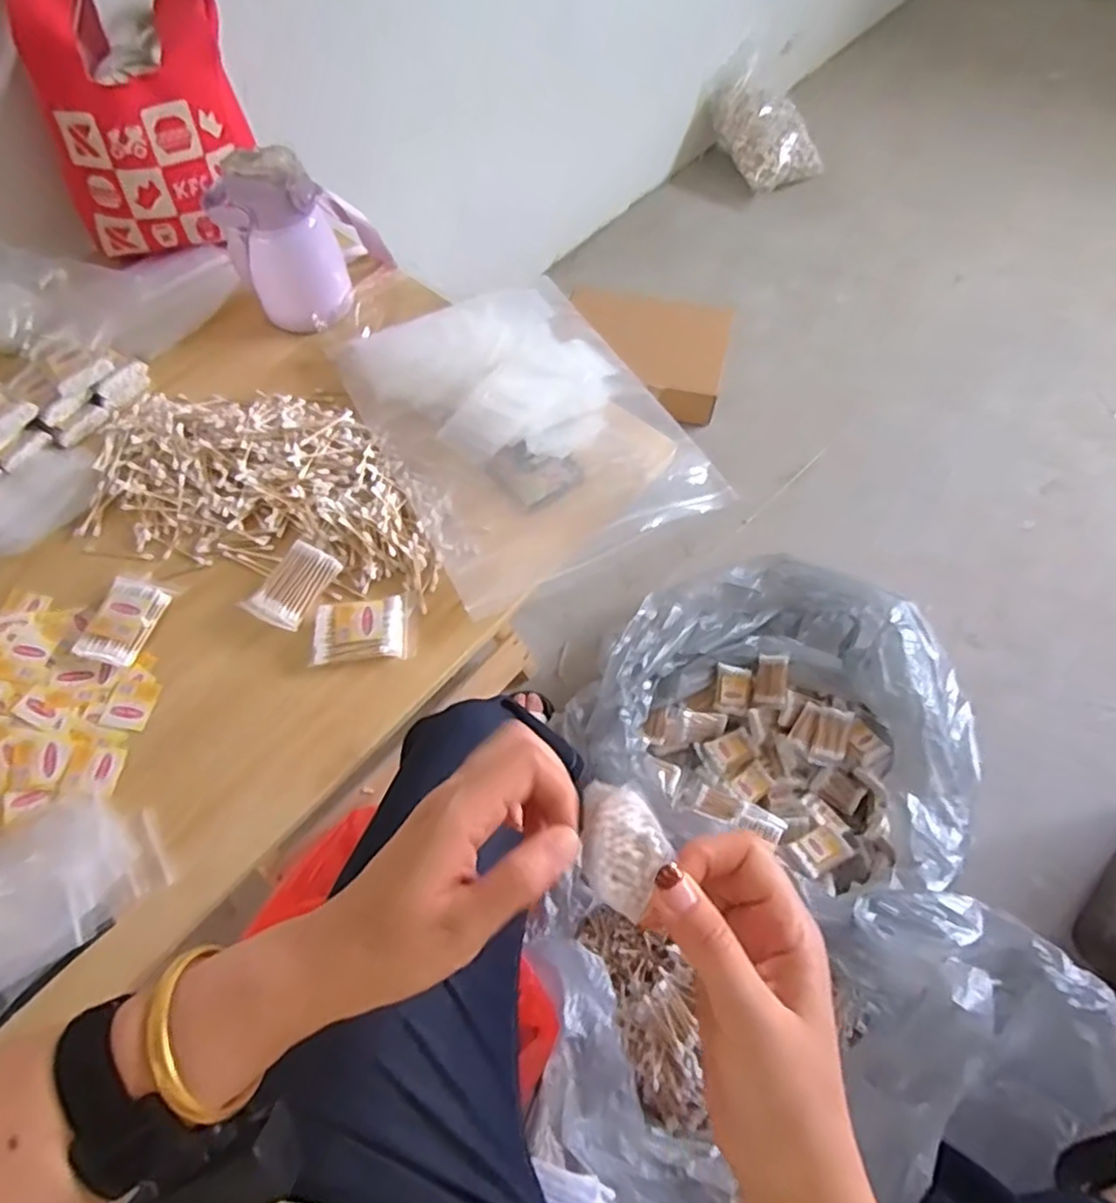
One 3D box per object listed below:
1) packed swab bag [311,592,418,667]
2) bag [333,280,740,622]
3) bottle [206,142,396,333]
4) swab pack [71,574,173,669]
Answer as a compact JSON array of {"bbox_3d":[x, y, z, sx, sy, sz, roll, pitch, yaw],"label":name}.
[{"bbox_3d":[-0.173,0.023,0.612,0.087,0.012,0.060,-6,61,-2],"label":"packed swab bag"},{"bbox_3d":[-0.041,-0.189,0.716,0.286,0.052,0.399,-26,63,-13],"label":"bag"},{"bbox_3d":[-0.279,-0.410,0.764,0.171,0.166,0.109,-23,63,-11],"label":"bottle"},{"bbox_3d":[-0.386,0.018,0.613,0.053,0.018,0.077,15,62,9],"label":"swab pack"}]

